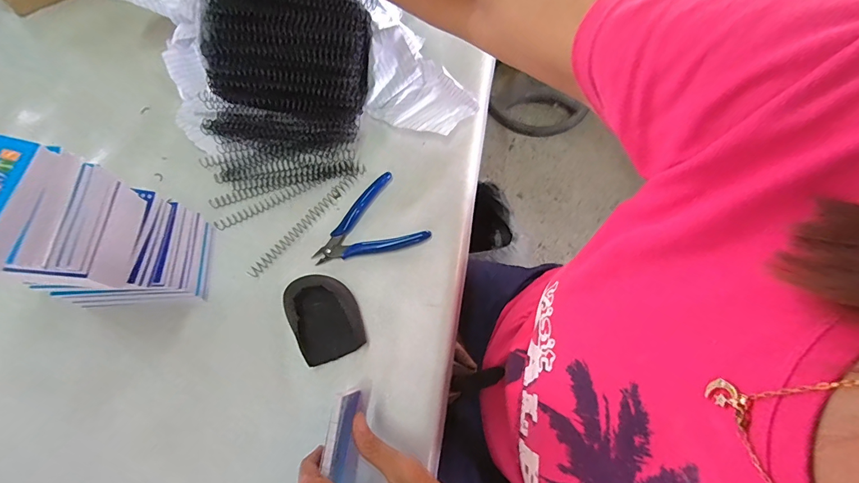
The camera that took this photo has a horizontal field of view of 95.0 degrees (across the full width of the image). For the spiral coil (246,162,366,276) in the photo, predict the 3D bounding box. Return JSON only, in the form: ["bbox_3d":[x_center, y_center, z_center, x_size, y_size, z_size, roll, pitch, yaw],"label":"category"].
[{"bbox_3d":[-0.134,-0.026,0.440,0.014,0.007,0.167,41,78,13],"label":"spiral coil"}]

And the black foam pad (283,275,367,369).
[{"bbox_3d":[-0.106,0.074,0.397,0.063,0.026,0.086,-28,74,-7],"label":"black foam pad"}]

